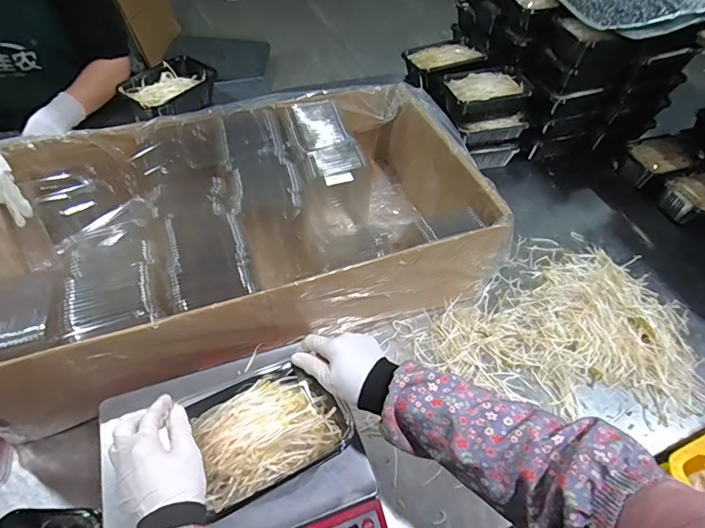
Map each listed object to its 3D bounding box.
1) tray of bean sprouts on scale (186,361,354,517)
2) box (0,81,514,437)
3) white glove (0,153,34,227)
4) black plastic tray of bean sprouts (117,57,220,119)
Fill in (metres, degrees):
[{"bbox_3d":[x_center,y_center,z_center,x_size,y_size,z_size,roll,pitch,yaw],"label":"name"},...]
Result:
[{"bbox_3d":[-0.100,0.180,0.490,0.165,0.044,0.124,-24,57,-21],"label":"tray of bean sprouts on scale"},{"bbox_3d":[-0.170,-0.062,0.753,0.748,0.197,0.435,-15,55,-16],"label":"box"},{"bbox_3d":[-0.550,-0.125,0.684,0.050,0.134,0.062,-8,33,49],"label":"white glove"},{"bbox_3d":[-0.375,-0.356,0.913,0.117,0.060,0.182,30,56,18],"label":"black plastic tray of bean sprouts"}]

